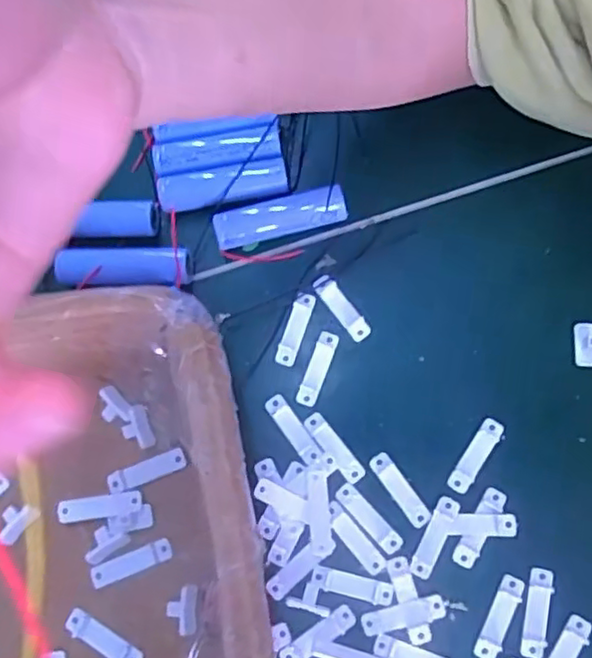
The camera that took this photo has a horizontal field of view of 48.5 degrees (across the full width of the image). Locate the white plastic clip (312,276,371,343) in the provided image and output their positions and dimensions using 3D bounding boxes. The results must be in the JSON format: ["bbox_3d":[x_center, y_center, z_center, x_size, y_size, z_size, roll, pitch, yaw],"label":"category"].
[{"bbox_3d":[0.023,-0.011,0.326,0.012,0.004,0.038,-36,78,-5],"label":"white plastic clip"}]

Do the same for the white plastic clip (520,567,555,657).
[{"bbox_3d":[0.107,0.125,0.288,0.010,0.004,0.037,11,78,6],"label":"white plastic clip"}]

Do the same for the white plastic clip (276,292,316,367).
[{"bbox_3d":[0.000,0.000,0.324,0.009,0.007,0.038,19,79,7],"label":"white plastic clip"}]

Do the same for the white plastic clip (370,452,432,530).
[{"bbox_3d":[0.048,0.074,0.305,0.010,0.004,0.037,-35,78,-5],"label":"white plastic clip"}]

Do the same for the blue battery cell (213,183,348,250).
[{"bbox_3d":[-0.008,-0.056,0.333,0.066,0.015,0.019,-13,77,0],"label":"blue battery cell"}]

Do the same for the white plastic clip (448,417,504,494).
[{"bbox_3d":[0.084,0.058,0.305,0.010,0.004,0.038,33,81,10],"label":"white plastic clip"}]

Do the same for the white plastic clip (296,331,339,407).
[{"bbox_3d":[0.010,0.019,0.319,0.010,0.004,0.037,22,79,8],"label":"white plastic clip"}]

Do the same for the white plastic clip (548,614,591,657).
[{"bbox_3d":[0.116,0.142,0.284,0.011,0.004,0.037,29,81,9],"label":"white plastic clip"}]

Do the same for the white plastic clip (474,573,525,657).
[{"bbox_3d":[0.090,0.127,0.289,0.010,0.004,0.037,24,80,8],"label":"white plastic clip"}]

